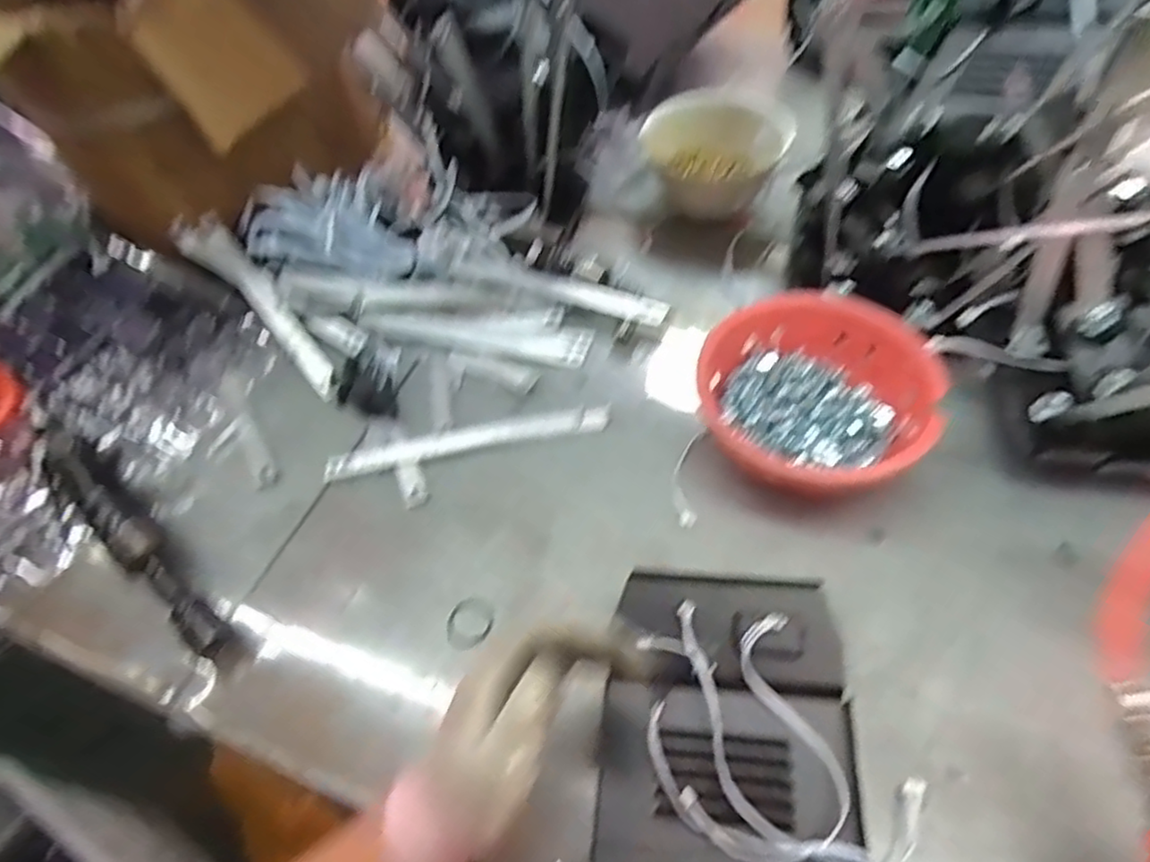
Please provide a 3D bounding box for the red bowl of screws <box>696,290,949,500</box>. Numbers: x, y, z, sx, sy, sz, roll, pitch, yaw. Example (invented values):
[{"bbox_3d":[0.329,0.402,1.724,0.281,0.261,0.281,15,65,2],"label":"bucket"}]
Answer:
[{"bbox_3d":[0.195,-0.032,0.534,0.168,0.073,0.172,-2,54,3],"label":"red bowl of screws"}]

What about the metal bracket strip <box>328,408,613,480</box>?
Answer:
[{"bbox_3d":[-0.092,0.007,0.585,0.242,0.006,0.027,-11,54,-3],"label":"metal bracket strip"}]

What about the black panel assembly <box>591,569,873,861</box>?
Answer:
[{"bbox_3d":[0.087,0.195,0.404,0.159,0.044,0.215,2,55,7],"label":"black panel assembly"}]

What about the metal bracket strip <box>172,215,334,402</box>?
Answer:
[{"bbox_3d":[-0.314,-0.129,0.666,0.042,0.022,0.276,-39,75,-21],"label":"metal bracket strip"}]

